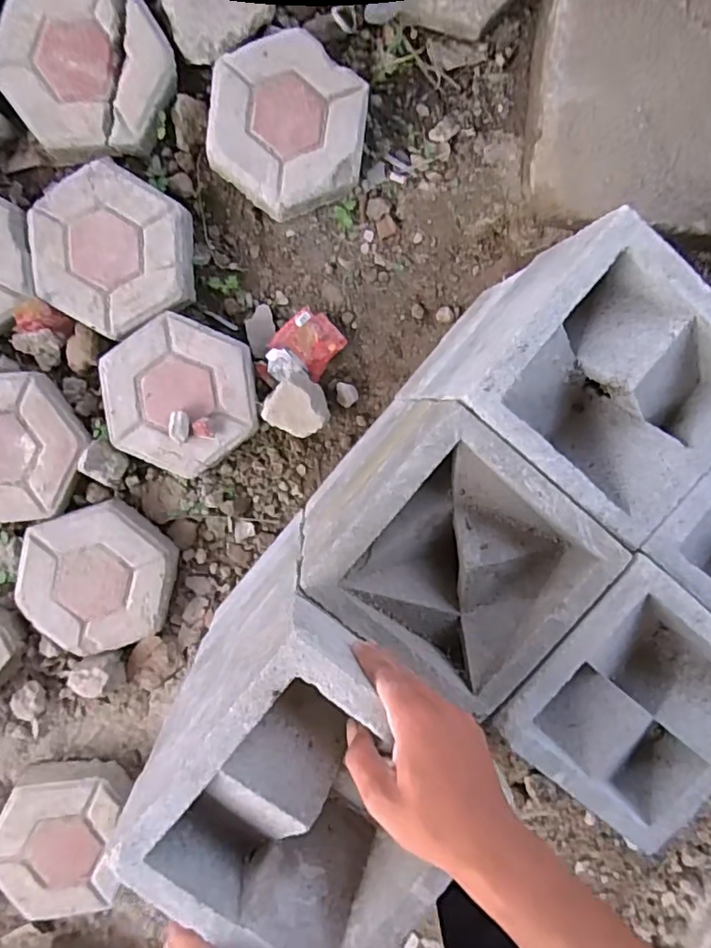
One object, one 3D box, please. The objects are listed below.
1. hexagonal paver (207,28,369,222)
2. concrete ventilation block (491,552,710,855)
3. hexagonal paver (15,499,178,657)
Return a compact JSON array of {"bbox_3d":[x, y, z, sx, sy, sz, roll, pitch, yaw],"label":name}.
[{"bbox_3d":[-0.089,-0.455,0.777,0.198,0.053,0.208,7,97,-6],"label":"hexagonal paver"},{"bbox_3d":[0.248,0.199,0.530,0.197,0.064,0.196,40,92,-8],"label":"concrete ventilation block"},{"bbox_3d":[-0.363,0.147,0.829,0.209,0.058,0.200,-18,98,-2],"label":"hexagonal paver"}]

